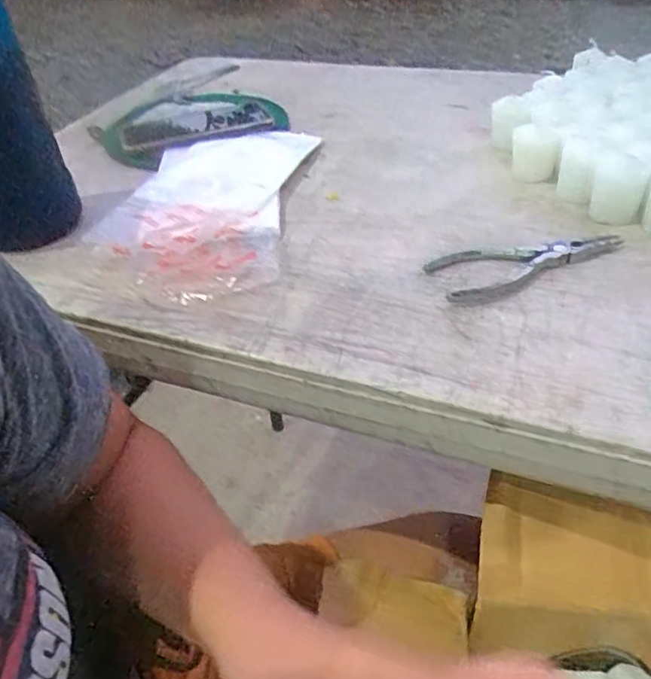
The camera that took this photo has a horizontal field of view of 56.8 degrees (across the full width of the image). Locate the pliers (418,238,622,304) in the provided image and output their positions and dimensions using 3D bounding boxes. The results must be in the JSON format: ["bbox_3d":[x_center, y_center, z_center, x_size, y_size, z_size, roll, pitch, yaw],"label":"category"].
[{"bbox_3d":[0.144,-0.058,0.426,0.139,0.007,0.056,-16,44,-12],"label":"pliers"}]

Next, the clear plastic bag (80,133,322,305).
[{"bbox_3d":[-0.099,-0.125,0.525,0.148,0.024,0.266,1,43,6],"label":"clear plastic bag"}]

